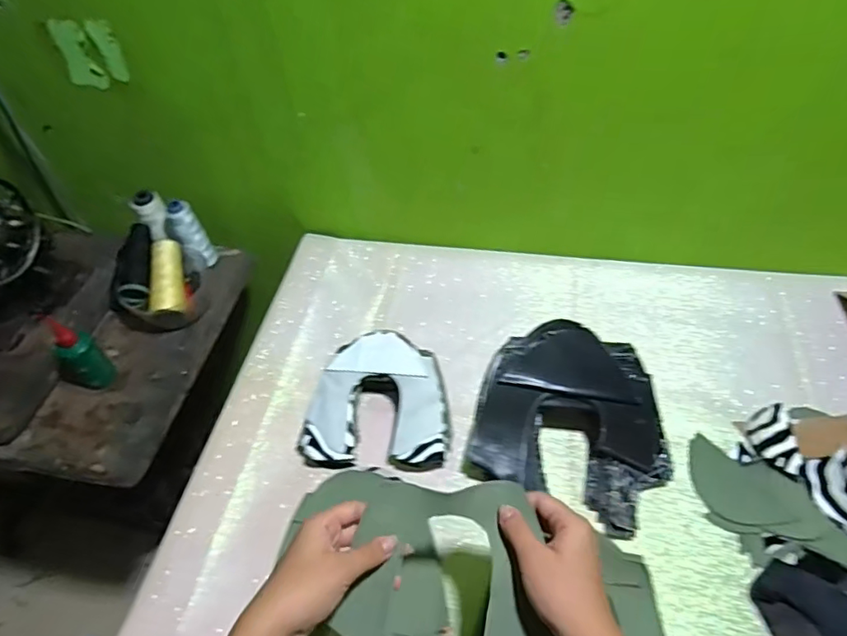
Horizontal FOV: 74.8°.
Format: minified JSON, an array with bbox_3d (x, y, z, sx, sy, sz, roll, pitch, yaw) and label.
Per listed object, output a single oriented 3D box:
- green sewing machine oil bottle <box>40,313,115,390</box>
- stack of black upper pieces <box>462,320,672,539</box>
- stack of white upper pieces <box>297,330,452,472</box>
[{"bbox_3d":[-0.442,0.049,0.708,0.051,0.111,0.051,29,59,25],"label":"green sewing machine oil bottle"},{"bbox_3d":[0.160,0.103,0.595,0.213,0.094,0.212,16,54,17],"label":"stack of black upper pieces"},{"bbox_3d":[-0.054,0.094,0.652,0.166,0.061,0.148,0,51,5],"label":"stack of white upper pieces"}]

